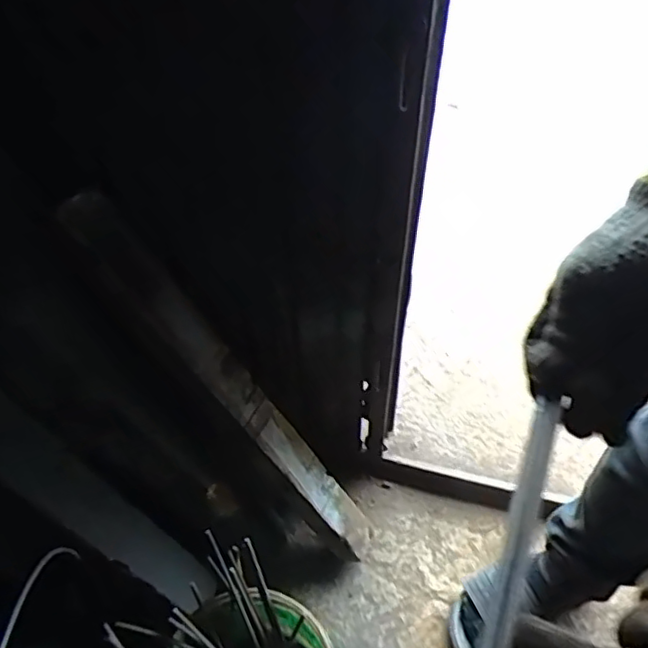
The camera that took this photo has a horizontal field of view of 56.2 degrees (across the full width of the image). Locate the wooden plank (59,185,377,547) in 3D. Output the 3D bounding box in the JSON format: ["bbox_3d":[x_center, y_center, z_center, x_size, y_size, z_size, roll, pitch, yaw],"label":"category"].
[{"bbox_3d":[-0.106,0.079,0.744,0.033,0.573,0.058,-3,41,47],"label":"wooden plank"}]

